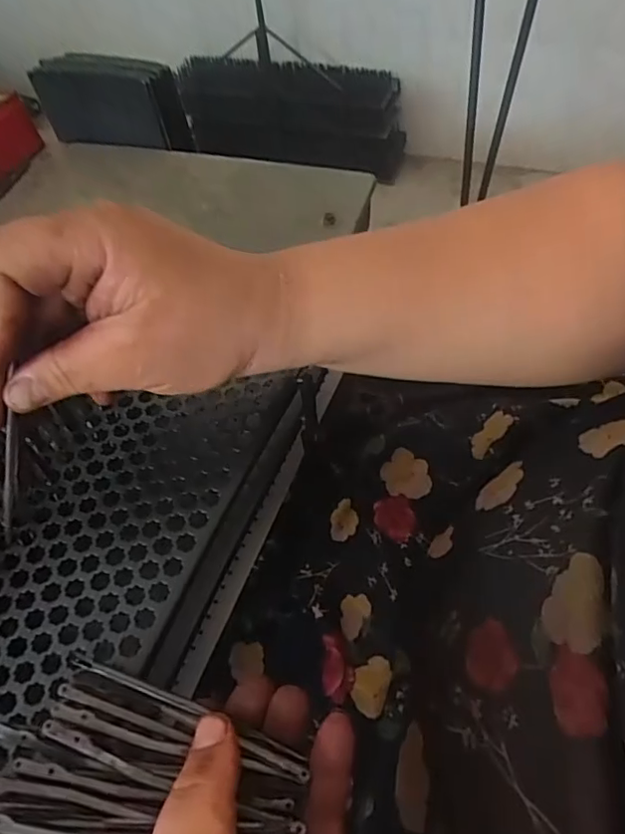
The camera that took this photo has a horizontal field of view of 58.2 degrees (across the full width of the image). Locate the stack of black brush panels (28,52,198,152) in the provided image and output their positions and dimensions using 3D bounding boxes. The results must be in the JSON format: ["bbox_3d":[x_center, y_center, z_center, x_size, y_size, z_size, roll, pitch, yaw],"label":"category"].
[{"bbox_3d":[-0.213,-0.334,0.601,0.162,0.089,0.030,14,54,15],"label":"stack of black brush panels"}]

